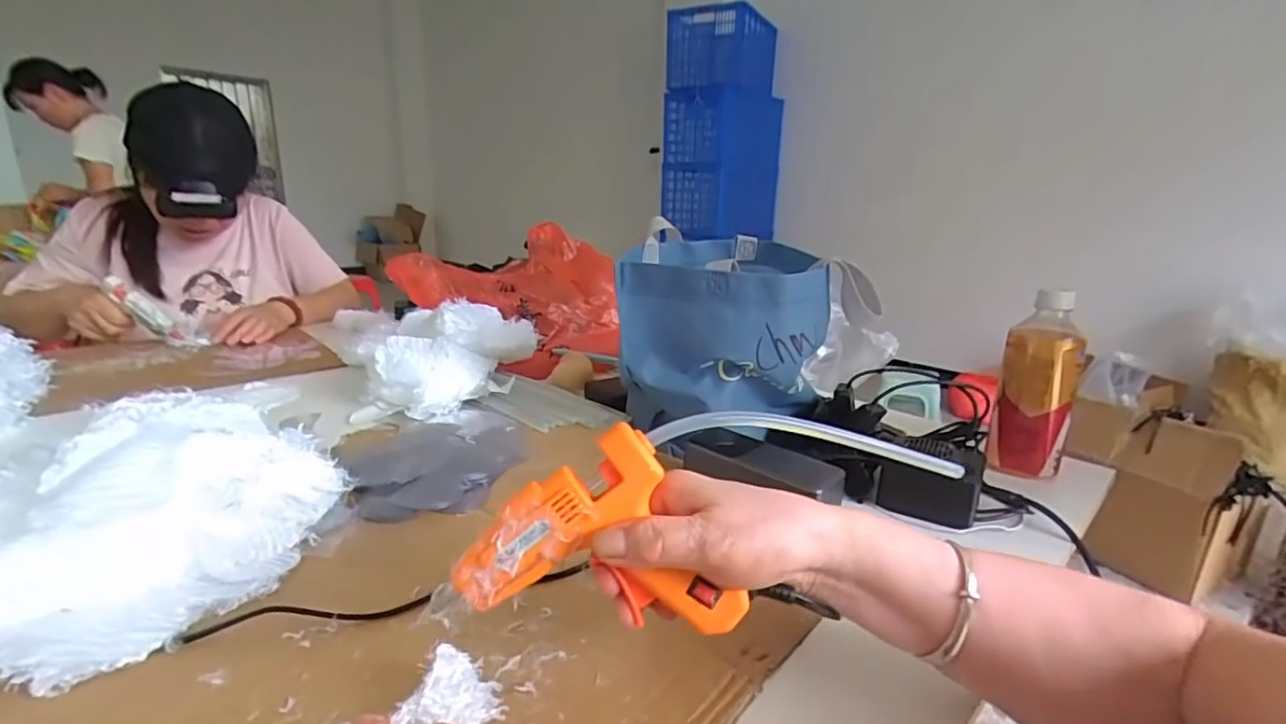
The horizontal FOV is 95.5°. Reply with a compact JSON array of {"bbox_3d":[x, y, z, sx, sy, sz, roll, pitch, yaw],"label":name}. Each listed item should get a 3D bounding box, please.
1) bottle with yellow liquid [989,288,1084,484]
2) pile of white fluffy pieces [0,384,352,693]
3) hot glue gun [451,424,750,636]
[{"bbox_3d":[0.388,0.021,0.572,0.064,0.176,0.062,14,20,35],"label":"bottle with yellow liquid"},{"bbox_3d":[-0.329,0.094,0.377,0.169,0.089,0.270,11,19,29],"label":"pile of white fluffy pieces"},{"bbox_3d":[-0.014,0.080,0.295,0.136,0.093,0.029,13,-6,-5],"label":"hot glue gun"}]

